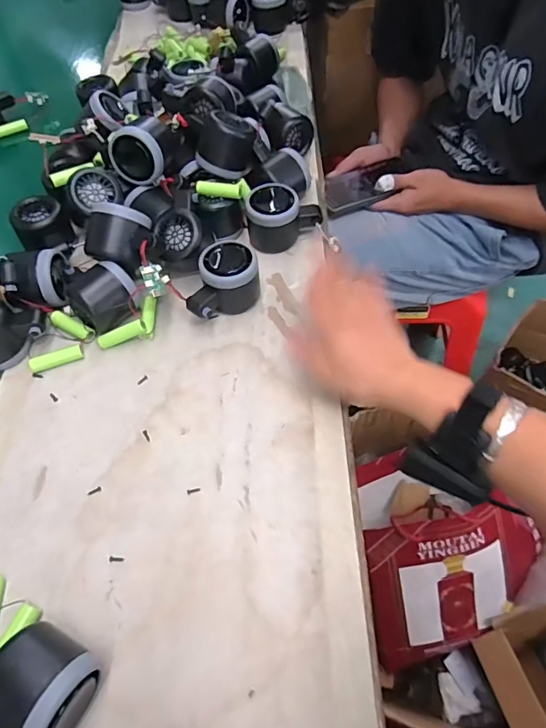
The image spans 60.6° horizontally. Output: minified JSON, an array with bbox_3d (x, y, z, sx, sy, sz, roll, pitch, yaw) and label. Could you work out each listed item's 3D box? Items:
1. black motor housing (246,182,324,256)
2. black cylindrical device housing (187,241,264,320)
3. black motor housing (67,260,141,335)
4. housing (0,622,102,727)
[{"bbox_3d":[0.011,-0.162,0.527,0.079,0.055,0.062,9,57,10],"label":"black motor housing"},{"bbox_3d":[-0.054,-0.081,0.476,0.078,0.058,0.053,-27,59,-14],"label":"black cylindrical device housing"},{"bbox_3d":[-0.170,-0.068,0.464,0.059,0.048,0.066,-35,61,-18],"label":"black motor housing"},{"bbox_3d":[-0.151,0.212,0.287,0.061,0.054,0.082,22,60,17],"label":"housing"}]

